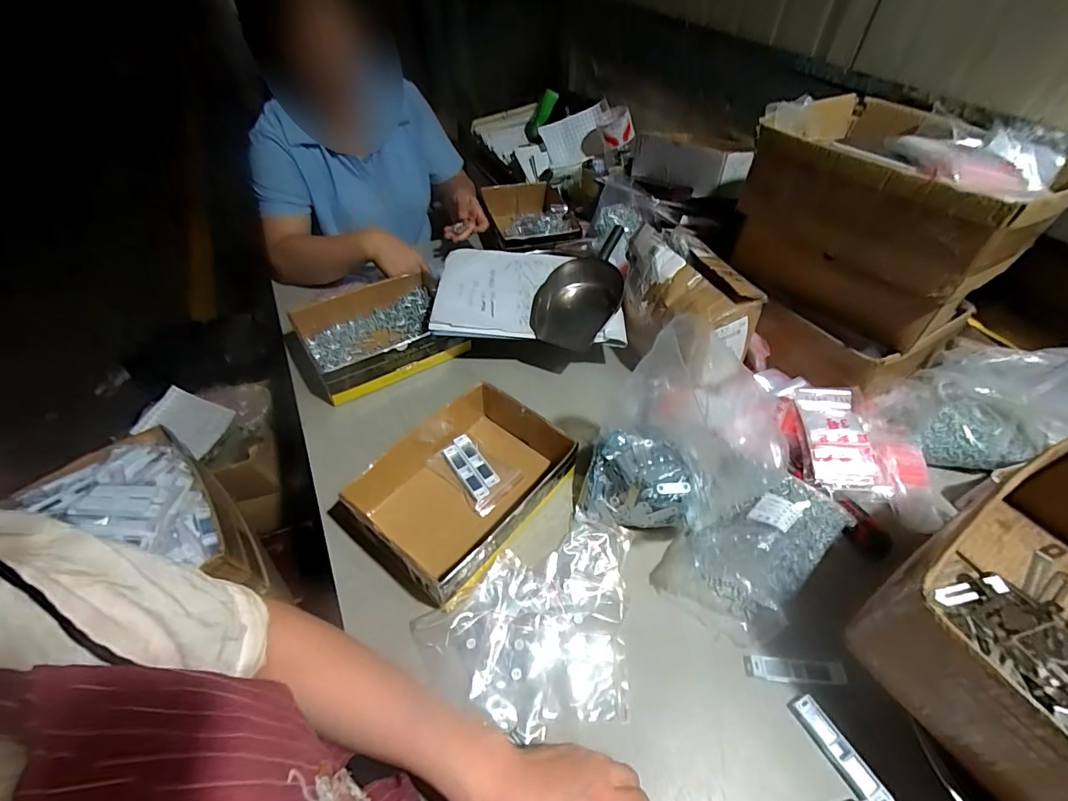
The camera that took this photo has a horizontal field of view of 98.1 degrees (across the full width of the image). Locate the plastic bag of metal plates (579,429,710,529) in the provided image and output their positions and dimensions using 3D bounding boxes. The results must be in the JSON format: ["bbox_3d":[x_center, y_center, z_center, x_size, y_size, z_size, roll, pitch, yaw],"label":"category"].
[{"bbox_3d":[0.140,0.102,0.599,0.143,0.072,0.106,10,48,8],"label":"plastic bag of metal plates"}]

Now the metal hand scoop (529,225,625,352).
[{"bbox_3d":[0.080,-0.198,0.786,0.140,0.066,0.243,12,49,9],"label":"metal hand scoop"}]

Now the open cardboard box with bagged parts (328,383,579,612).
[{"bbox_3d":[-0.099,0.102,0.601,0.209,0.063,0.259,31,54,25],"label":"open cardboard box with bagged parts"}]

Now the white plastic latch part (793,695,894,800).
[{"bbox_3d":[0.295,0.337,0.445,0.022,0.010,0.095,-20,51,-18],"label":"white plastic latch part"}]

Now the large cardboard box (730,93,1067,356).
[{"bbox_3d":[0.501,-0.267,0.673,0.266,0.230,0.319,-28,54,-24],"label":"large cardboard box"}]

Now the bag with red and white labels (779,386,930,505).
[{"bbox_3d":[0.455,0.058,0.657,0.173,0.058,0.174,2,48,1],"label":"bag with red and white labels"}]

